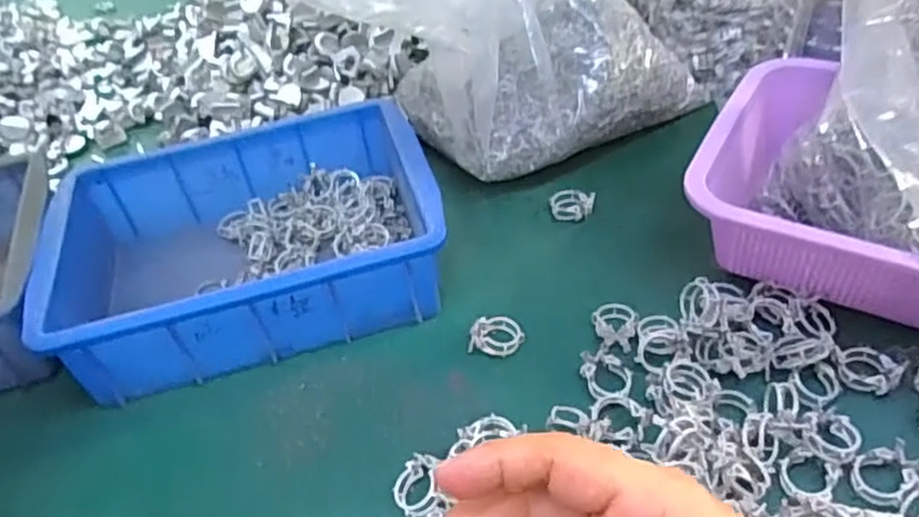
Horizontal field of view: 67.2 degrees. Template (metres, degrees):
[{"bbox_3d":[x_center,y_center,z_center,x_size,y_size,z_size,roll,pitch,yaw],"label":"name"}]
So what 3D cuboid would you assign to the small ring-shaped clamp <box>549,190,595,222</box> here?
[{"bbox_3d":[0.083,-0.039,0.511,0.032,0.012,0.025,9,46,16],"label":"small ring-shaped clamp"}]

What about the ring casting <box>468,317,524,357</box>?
[{"bbox_3d":[0.023,0.049,0.431,0.033,0.011,0.026,2,44,9],"label":"ring casting"}]

